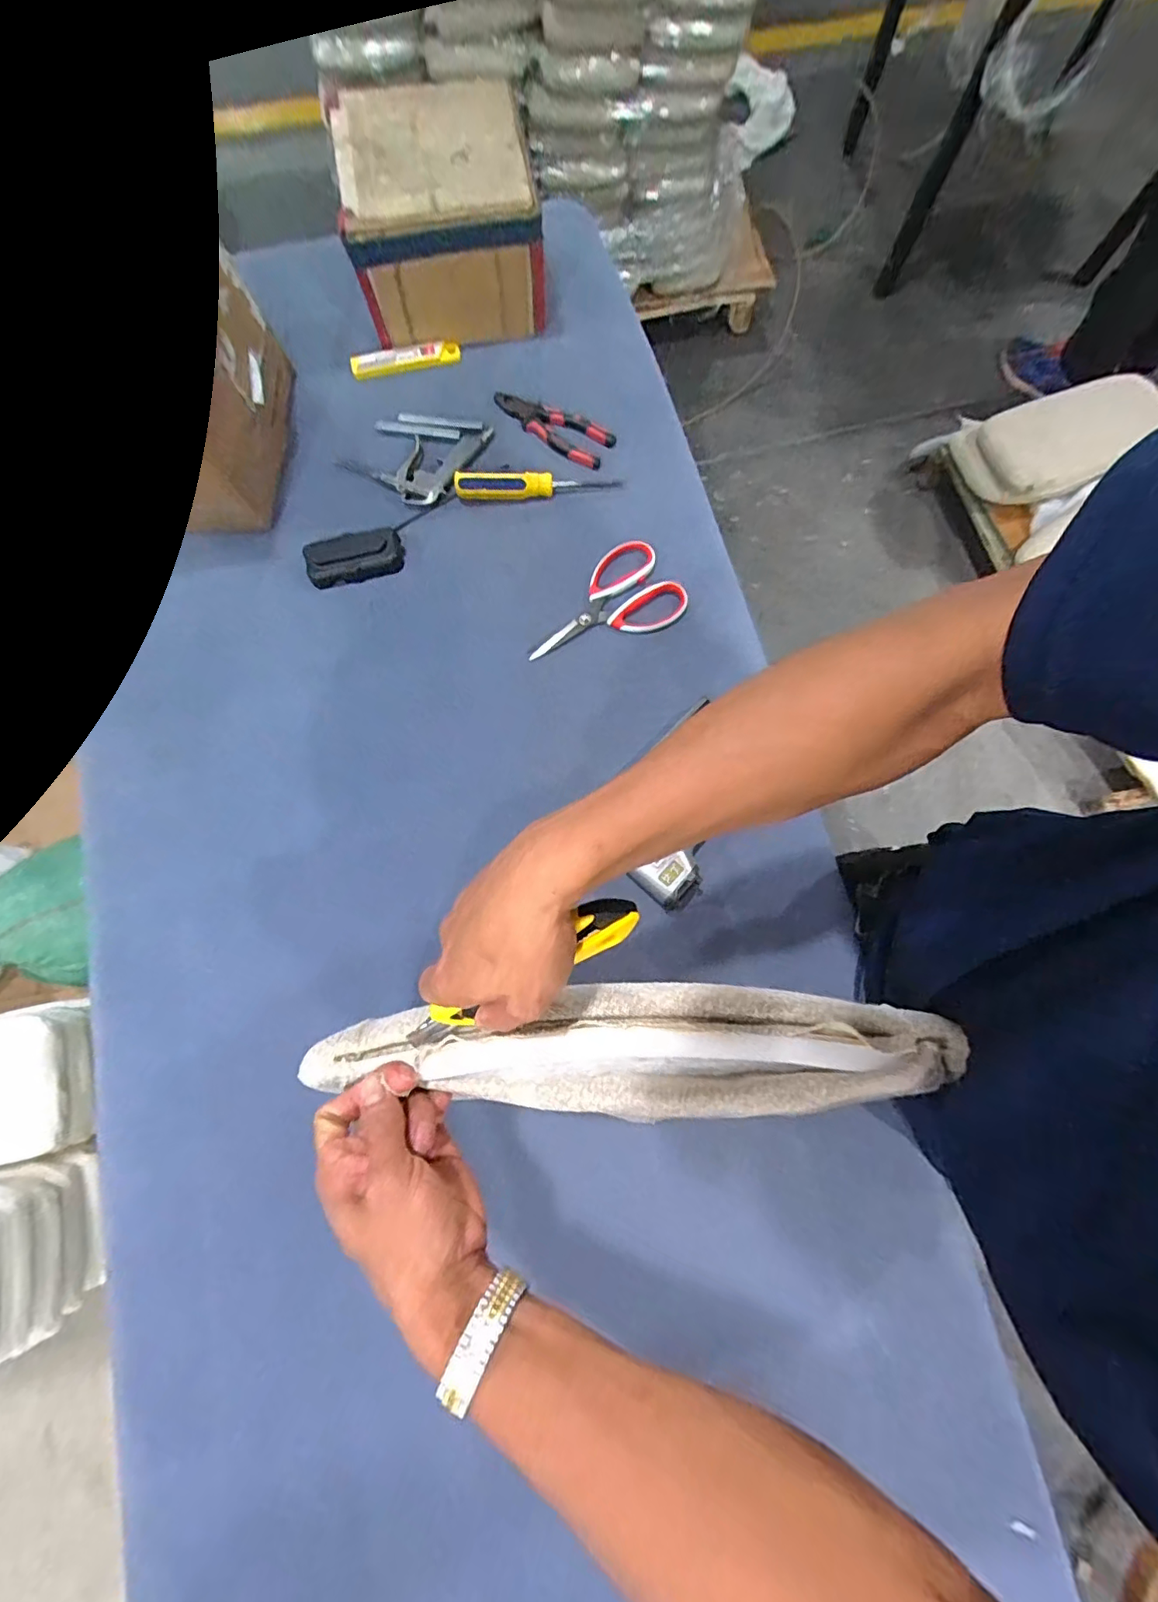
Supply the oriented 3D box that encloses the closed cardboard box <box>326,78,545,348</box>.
[{"bbox_3d":[-0.158,-0.684,0.660,0.213,0.124,0.181,-10,78,-2],"label":"closed cardboard box"}]

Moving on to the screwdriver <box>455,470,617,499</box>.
[{"bbox_3d":[-0.048,-0.374,0.650,0.191,0.026,0.025,-4,78,0],"label":"screwdriver"}]

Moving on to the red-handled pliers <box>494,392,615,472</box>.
[{"bbox_3d":[-0.037,-0.462,0.678,0.152,0.013,0.063,23,79,5],"label":"red-handled pliers"}]

